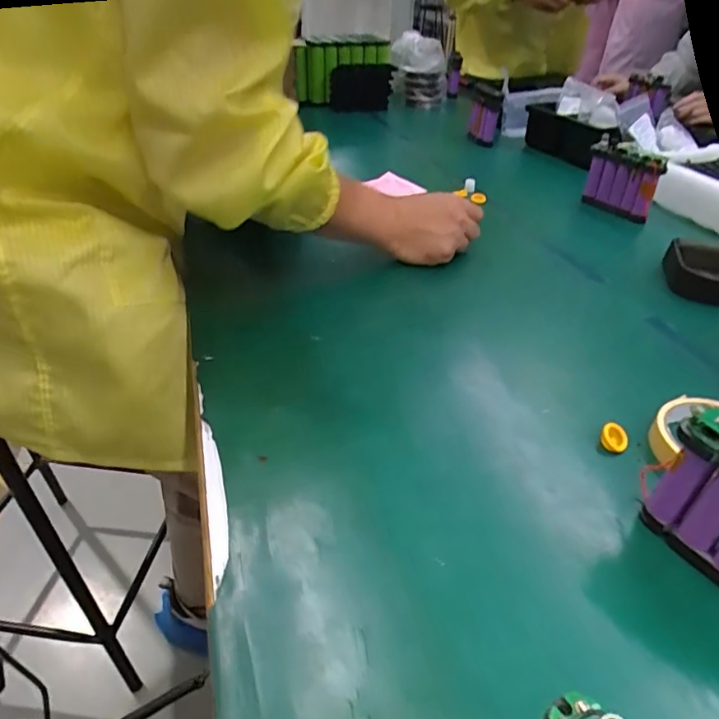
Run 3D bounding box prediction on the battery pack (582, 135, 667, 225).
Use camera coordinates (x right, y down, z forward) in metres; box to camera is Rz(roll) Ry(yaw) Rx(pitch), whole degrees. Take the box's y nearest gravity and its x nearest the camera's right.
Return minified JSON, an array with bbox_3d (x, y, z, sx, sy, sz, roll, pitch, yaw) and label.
[{"bbox_3d":[0.392,-0.266,0.761,0.024,0.099,0.108,-20,43,-25],"label":"battery pack"}]

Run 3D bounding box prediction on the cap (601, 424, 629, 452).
[{"bbox_3d":[0.197,0.061,0.392,0.020,0.015,0.020,1,37,-1],"label":"cap"}]

